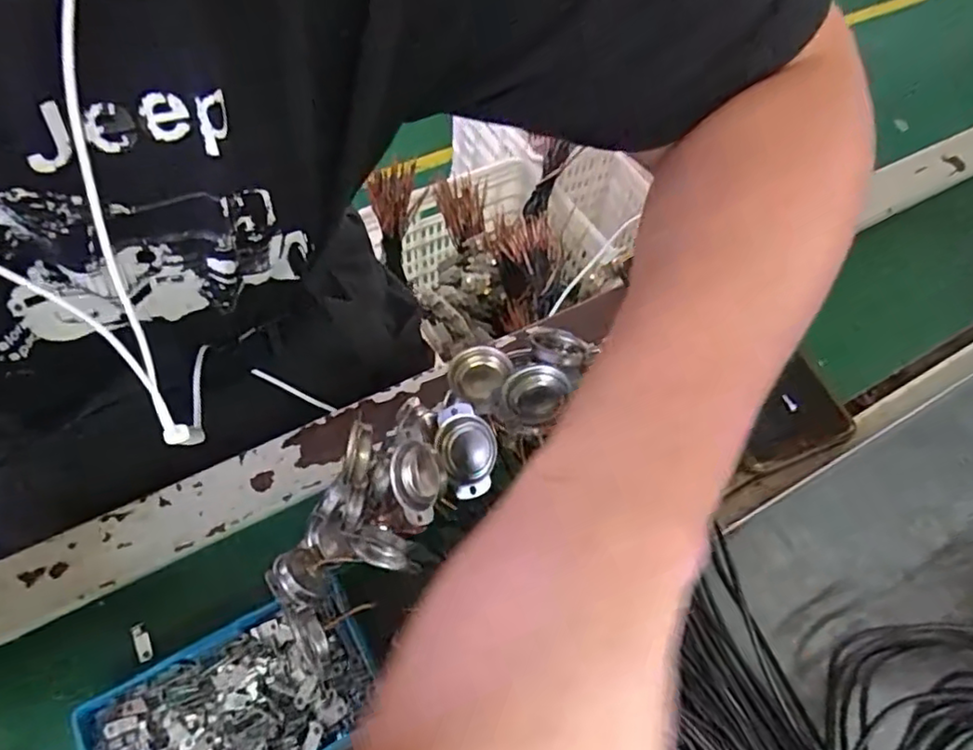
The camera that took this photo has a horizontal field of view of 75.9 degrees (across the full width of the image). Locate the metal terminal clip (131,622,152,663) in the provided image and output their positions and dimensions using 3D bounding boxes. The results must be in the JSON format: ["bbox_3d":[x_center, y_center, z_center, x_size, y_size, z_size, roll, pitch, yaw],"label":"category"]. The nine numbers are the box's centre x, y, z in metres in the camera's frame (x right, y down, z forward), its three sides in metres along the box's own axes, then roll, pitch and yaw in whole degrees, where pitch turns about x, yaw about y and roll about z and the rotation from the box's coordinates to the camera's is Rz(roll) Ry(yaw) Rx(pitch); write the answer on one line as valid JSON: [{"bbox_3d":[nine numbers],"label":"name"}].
[{"bbox_3d":[-0.161,0.125,0.291,0.006,0.004,0.018,-25,64,-18],"label":"metal terminal clip"}]

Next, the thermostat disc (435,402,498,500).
[{"bbox_3d":[-0.007,0.031,0.251,0.027,0.012,0.035,-31,72,16],"label":"thermostat disc"}]

